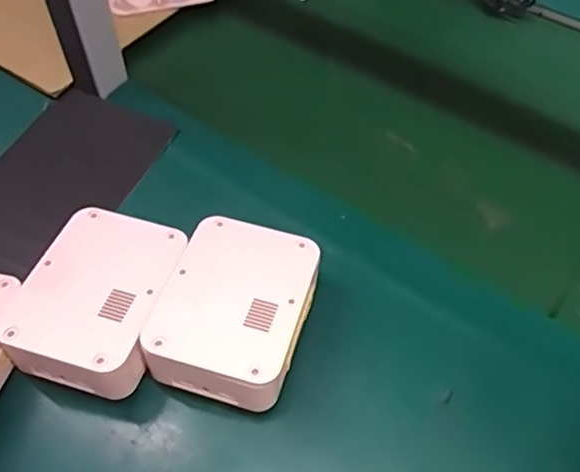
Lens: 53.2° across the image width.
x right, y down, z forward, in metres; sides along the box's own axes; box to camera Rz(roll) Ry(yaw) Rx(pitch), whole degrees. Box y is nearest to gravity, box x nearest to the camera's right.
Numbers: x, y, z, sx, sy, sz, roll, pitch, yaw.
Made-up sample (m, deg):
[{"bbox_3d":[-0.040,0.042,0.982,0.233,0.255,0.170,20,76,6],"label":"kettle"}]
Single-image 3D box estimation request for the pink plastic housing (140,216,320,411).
[{"bbox_3d":[-0.038,0.057,0.435,0.102,0.065,0.133,14,55,10],"label":"pink plastic housing"}]

